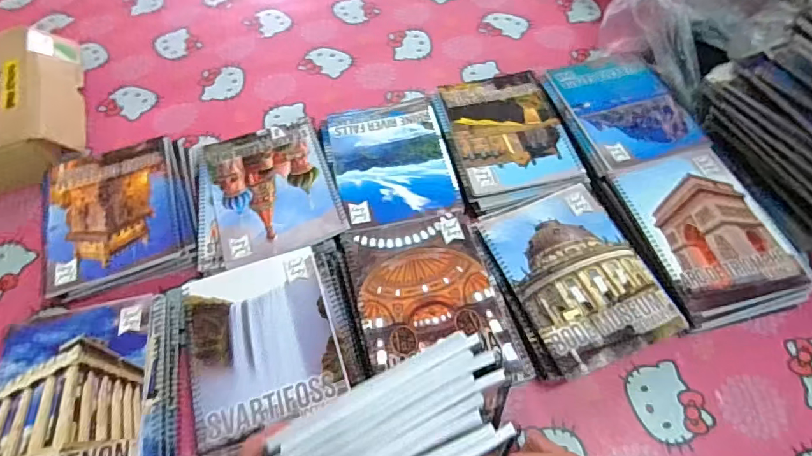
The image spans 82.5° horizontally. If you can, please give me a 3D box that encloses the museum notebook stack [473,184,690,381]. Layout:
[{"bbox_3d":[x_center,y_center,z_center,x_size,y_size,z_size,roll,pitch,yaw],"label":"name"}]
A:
[{"bbox_3d":[0.186,0.058,0.533,0.159,0.047,0.201,-19,60,-11],"label":"museum notebook stack"}]

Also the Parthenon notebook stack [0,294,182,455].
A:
[{"bbox_3d":[-0.320,0.179,0.469,0.166,0.048,0.207,-13,59,-7],"label":"Parthenon notebook stack"}]

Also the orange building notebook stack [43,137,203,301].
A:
[{"bbox_3d":[-0.352,-0.017,0.593,0.182,0.045,0.203,-18,60,-10],"label":"orange building notebook stack"}]

